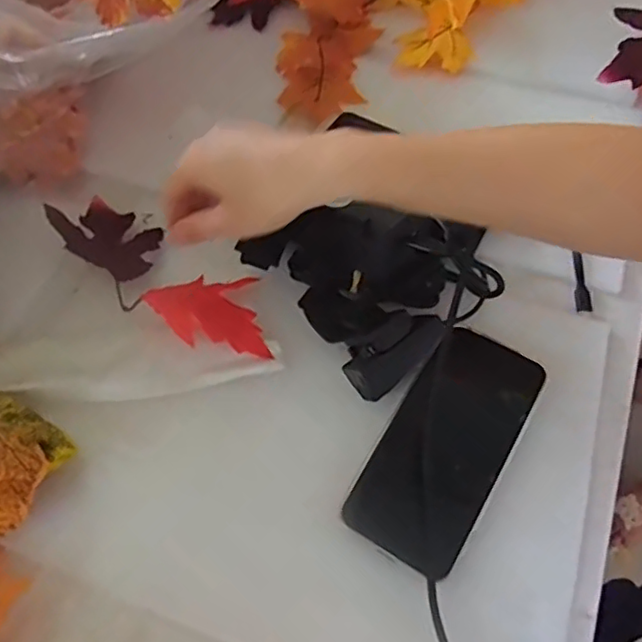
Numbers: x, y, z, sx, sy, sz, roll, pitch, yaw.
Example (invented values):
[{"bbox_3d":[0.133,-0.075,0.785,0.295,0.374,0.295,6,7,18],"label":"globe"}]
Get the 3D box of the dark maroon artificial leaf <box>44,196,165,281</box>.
[{"bbox_3d":[-0.168,-0.069,0.471,0.081,0.030,0.058,25,62,16],"label":"dark maroon artificial leaf"}]

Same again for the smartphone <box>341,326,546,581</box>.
[{"bbox_3d":[0.081,0.076,0.383,0.072,0.008,0.154,28,63,17],"label":"smartphone"}]

